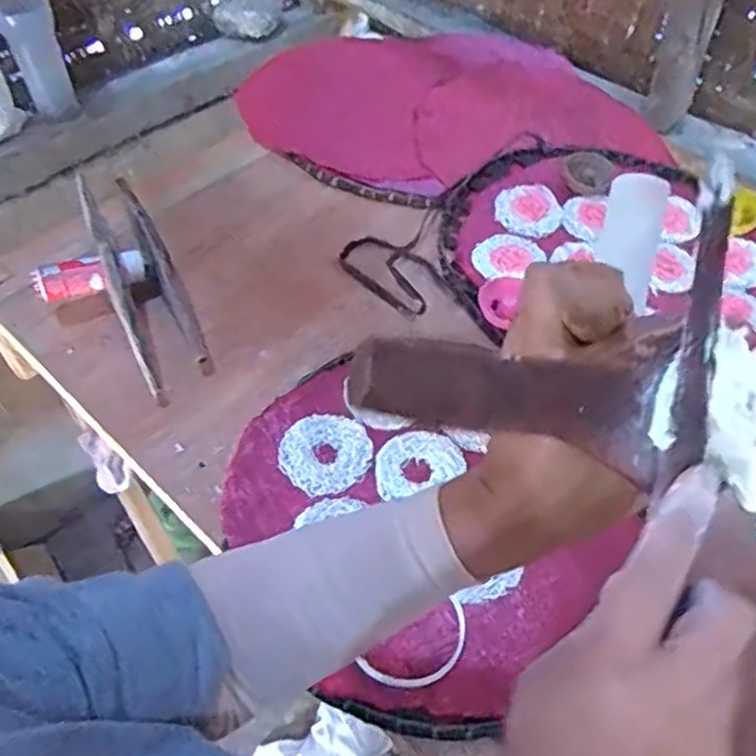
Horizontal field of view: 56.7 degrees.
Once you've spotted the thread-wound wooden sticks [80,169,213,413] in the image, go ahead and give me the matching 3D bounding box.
[{"bbox_3d":[-0.248,-0.115,0.718,0.064,0.073,0.296,-21,55,-16],"label":"thread-wound wooden sticks"}]

